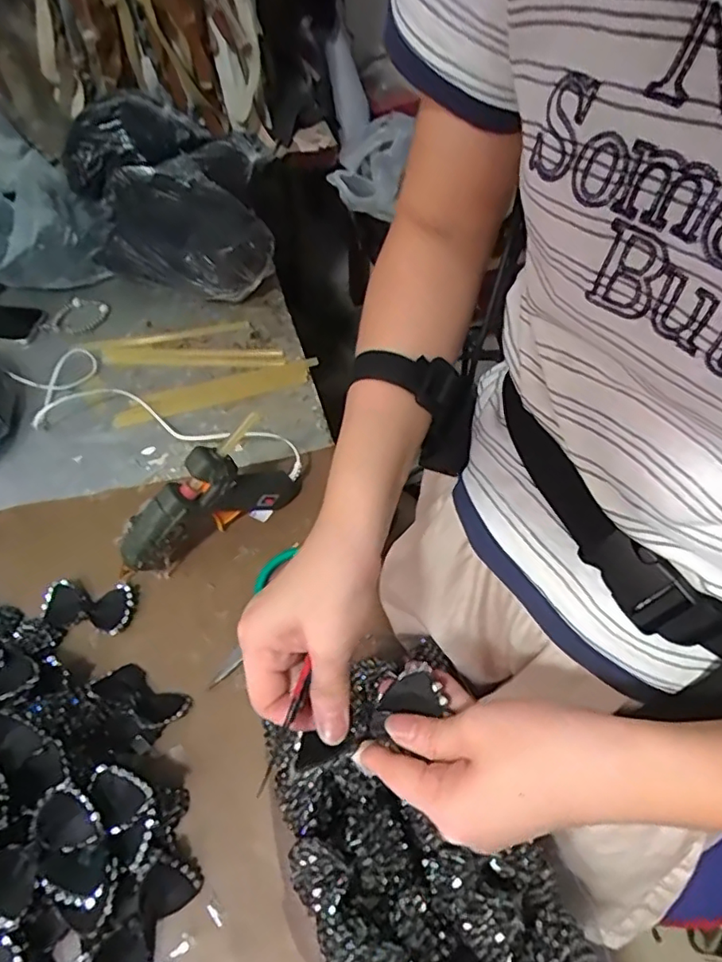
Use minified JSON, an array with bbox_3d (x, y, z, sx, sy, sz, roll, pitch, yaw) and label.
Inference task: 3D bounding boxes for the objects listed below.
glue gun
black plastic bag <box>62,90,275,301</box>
[{"bbox_3d":[-0.165,0.022,0.643,0.225,0.140,0.044,-28,59,-18],"label":"glue gun"},{"bbox_3d":[-0.304,-0.459,0.934,0.285,0.178,0.360,-13,56,-8],"label":"black plastic bag"}]

